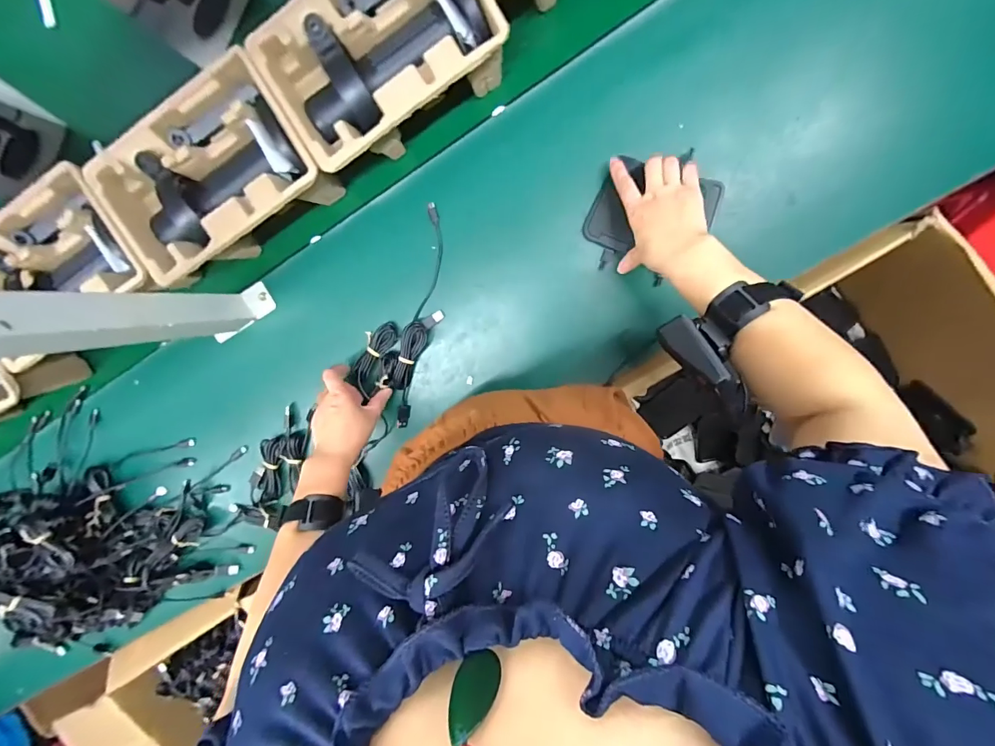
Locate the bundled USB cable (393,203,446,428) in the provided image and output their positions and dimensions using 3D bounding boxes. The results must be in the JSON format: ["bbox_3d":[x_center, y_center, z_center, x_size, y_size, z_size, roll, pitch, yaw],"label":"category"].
[{"bbox_3d":[-0.096,-0.064,0.556,0.041,0.021,0.284,14,98,4],"label":"bundled USB cable"}]

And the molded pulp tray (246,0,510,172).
[{"bbox_3d":[-0.112,-0.329,0.471,0.230,0.122,0.145,-34,92,8],"label":"molded pulp tray"}]

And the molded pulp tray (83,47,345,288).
[{"bbox_3d":[-0.311,-0.217,0.508,0.219,0.119,0.153,-30,93,8],"label":"molded pulp tray"}]

